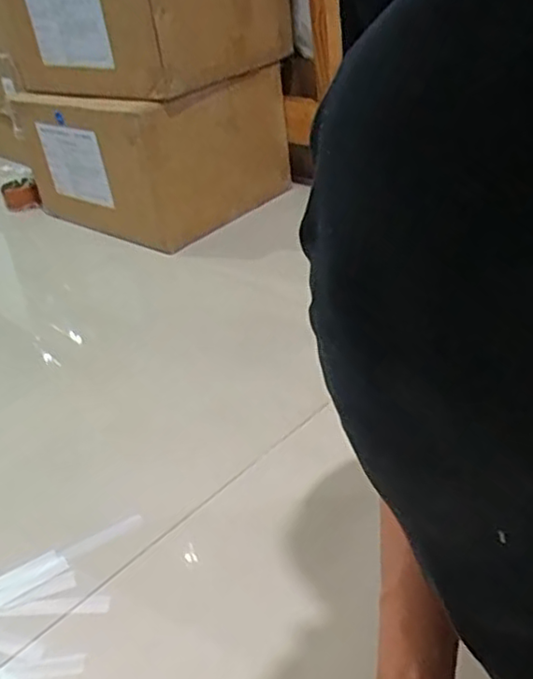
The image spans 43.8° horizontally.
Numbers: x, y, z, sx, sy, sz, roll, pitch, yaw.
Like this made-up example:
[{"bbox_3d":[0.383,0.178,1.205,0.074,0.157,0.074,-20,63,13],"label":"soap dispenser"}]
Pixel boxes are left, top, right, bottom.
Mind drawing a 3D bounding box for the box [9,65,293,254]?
[{"bbox_3d":[-0.237,-0.384,1.376,0.467,0.277,0.371,21,43,39],"label":"box"}]

